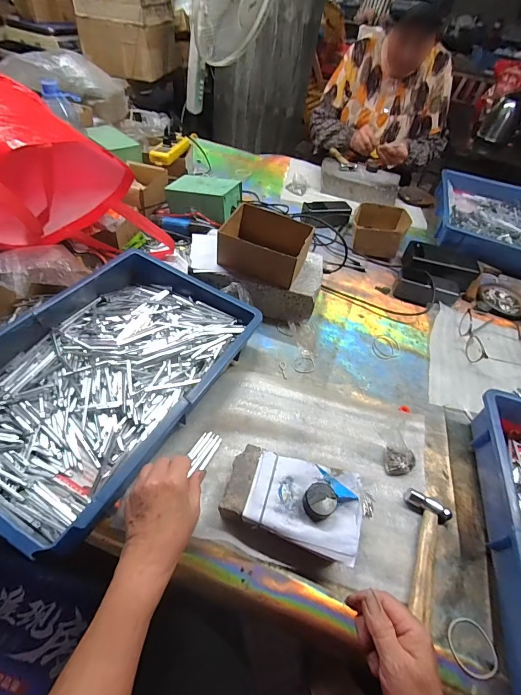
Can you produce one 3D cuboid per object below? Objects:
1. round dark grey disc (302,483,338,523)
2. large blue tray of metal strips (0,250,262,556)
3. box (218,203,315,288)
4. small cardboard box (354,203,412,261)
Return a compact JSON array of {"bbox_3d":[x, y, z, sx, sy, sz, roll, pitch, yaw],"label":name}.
[{"bbox_3d":[0.074,0.187,0.426,0.042,0.023,0.037,-26,59,-28],"label":"round dark grey disc"},{"bbox_3d":[-0.226,0.028,0.514,0.290,0.085,0.435,27,51,13],"label":"large blue tray of metal strips"},{"bbox_3d":[0.011,-0.192,0.653,0.159,0.071,0.122,21,50,8],"label":"box"},{"bbox_3d":[0.309,-0.305,0.909,0.134,0.073,0.150,17,50,6],"label":"small cardboard box"}]

